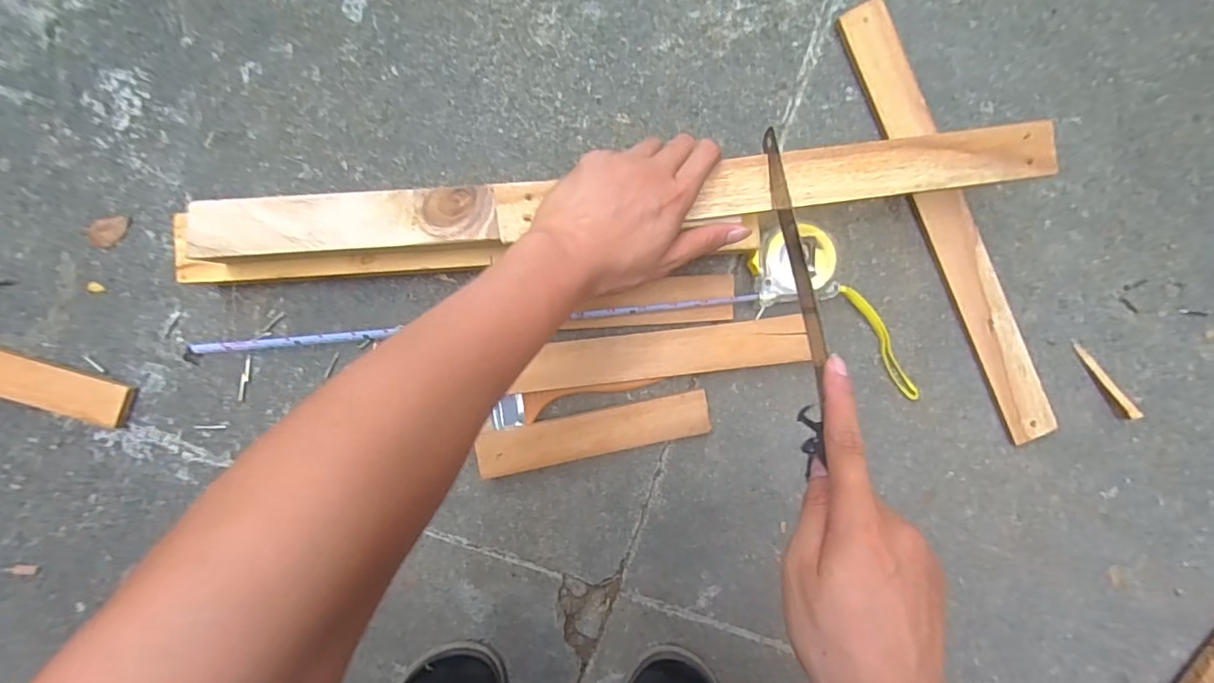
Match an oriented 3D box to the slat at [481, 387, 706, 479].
[{"bbox_3d":[-0.009,0.077,0.429,0.191,0.006,0.035,-11,98,-4],"label":"slat"}]

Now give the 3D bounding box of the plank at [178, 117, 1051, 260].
[{"bbox_3d":[0.015,-0.105,0.370,0.610,0.013,0.047,-5,90,0],"label":"plank"}]

